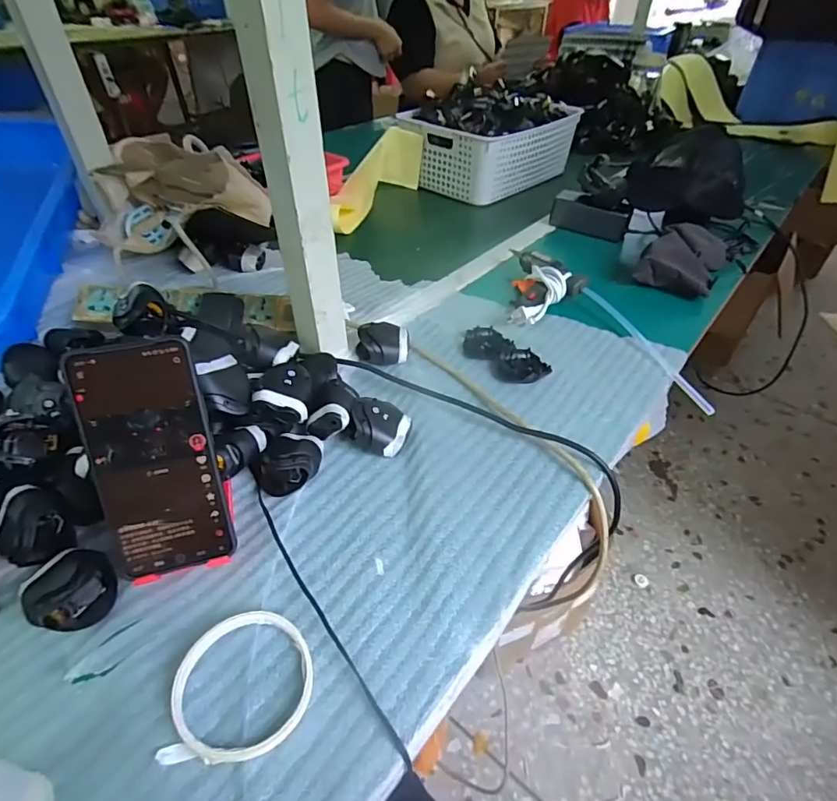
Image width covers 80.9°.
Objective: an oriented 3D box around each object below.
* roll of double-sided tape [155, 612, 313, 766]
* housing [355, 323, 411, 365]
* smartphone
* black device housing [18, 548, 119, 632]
[{"bbox_3d":[-0.112,0.180,0.316,0.083,0.016,0.086,1,42,-1],"label":"roll of double-sided tape"},{"bbox_3d":[-0.042,-0.064,0.564,0.062,0.036,0.049,5,42,4],"label":"housing"},{"bbox_3d":[-0.182,0.041,0.340,0.079,0.161,0.007,-10,12,-15],"label":"smartphone"},{"bbox_3d":[-0.245,0.129,0.342,0.058,0.038,0.050,22,46,21],"label":"black device housing"}]

